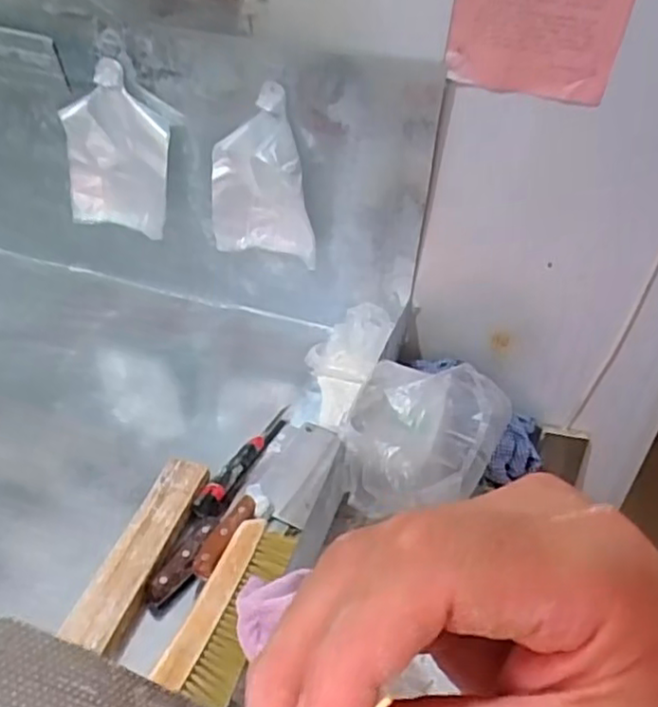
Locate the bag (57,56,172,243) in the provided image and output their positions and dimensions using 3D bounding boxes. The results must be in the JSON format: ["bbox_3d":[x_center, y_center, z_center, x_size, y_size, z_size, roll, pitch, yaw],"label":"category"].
[{"bbox_3d":[-0.340,-0.321,1.078,0.178,0.258,0.033,10,36,7],"label":"bag"}]

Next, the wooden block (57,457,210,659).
[{"bbox_3d":[-0.211,0.225,0.765,0.055,0.036,0.274,13,36,10],"label":"wooden block"}]

